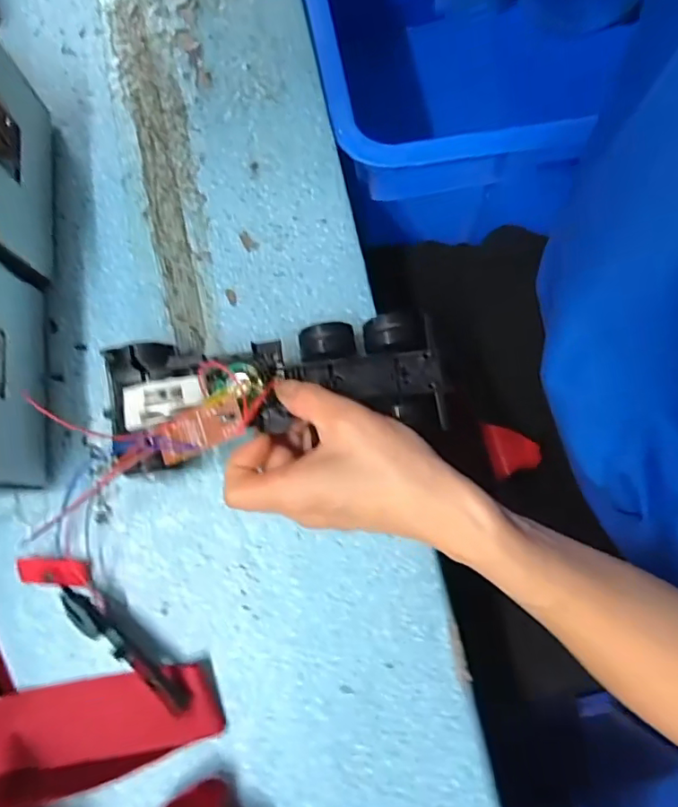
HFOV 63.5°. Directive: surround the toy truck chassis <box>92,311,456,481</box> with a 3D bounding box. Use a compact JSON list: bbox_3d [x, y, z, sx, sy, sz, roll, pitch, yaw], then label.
[{"bbox_3d":[-0.035,-0.008,0.302,0.187,0.045,0.074,-9,79,-6],"label":"toy truck chassis"}]

